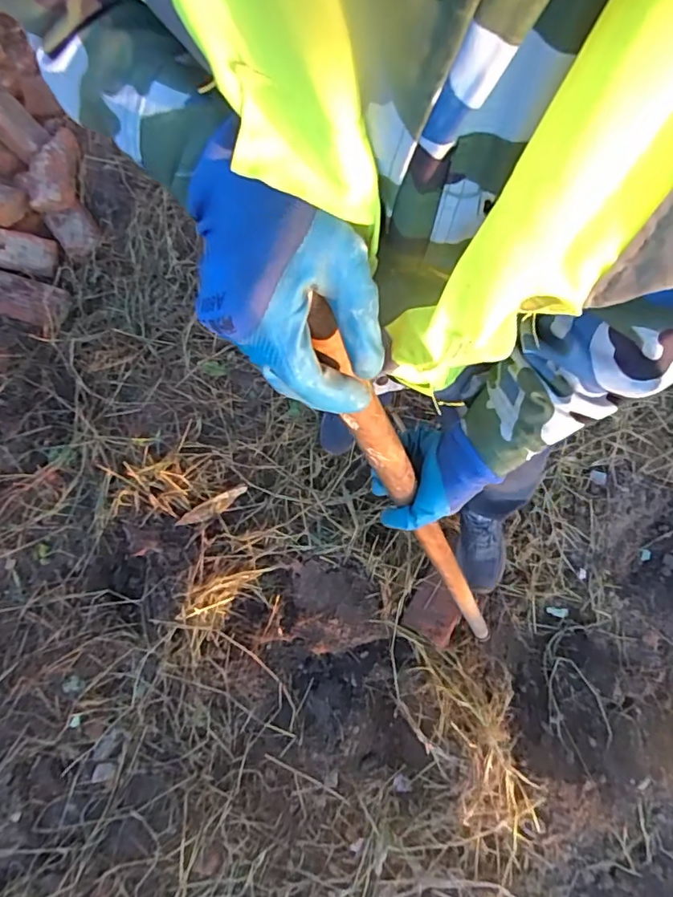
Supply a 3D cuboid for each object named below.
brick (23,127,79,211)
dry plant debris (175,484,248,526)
[{"bbox_3d":[-0.821,-0.814,1.533,0.110,0.065,0.260,11,80,3],"label":"brick"},{"bbox_3d":[-0.302,0.143,1.287,0.182,0.006,0.039,-28,81,-4],"label":"dry plant debris"}]

